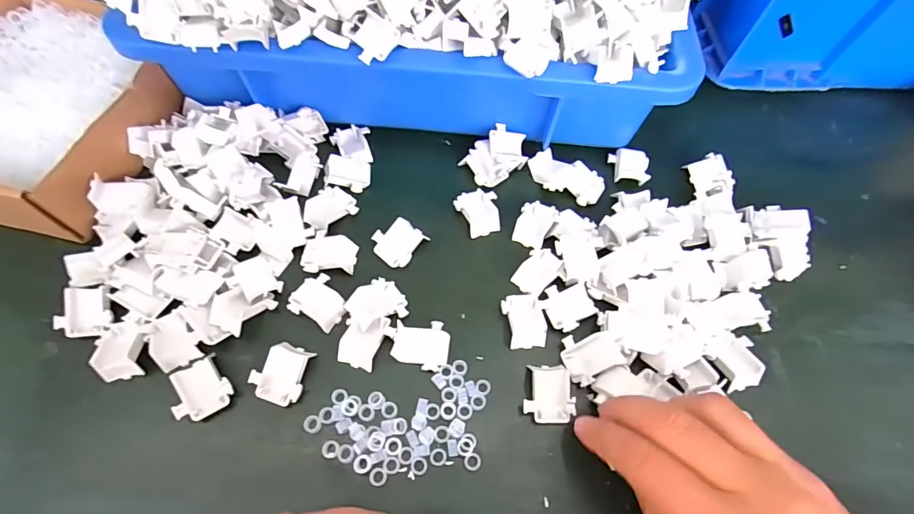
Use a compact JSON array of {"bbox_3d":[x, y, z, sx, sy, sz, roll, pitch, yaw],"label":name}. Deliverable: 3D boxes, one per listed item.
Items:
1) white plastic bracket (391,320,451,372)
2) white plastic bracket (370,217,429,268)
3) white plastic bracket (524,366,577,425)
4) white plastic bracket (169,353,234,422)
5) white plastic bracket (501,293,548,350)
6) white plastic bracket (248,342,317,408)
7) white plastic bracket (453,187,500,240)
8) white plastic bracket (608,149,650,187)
[{"bbox_3d":[-0.021,0.052,0.267,0.032,0.007,0.029,10,63,2],"label":"white plastic bracket"},{"bbox_3d":[-0.039,-0.010,0.298,0.029,0.013,0.031,38,67,15],"label":"white plastic bracket"},{"bbox_3d":[0.053,0.079,0.255,0.028,0.013,0.030,3,63,-2],"label":"white plastic bracket"},{"bbox_3d":[-0.144,0.075,0.248,0.029,0.013,0.031,-39,71,-20],"label":"white plastic bracket"},{"bbox_3d":[0.043,0.040,0.279,0.027,0.006,0.034,-2,63,-5],"label":"white plastic bracket"},{"bbox_3d":[-0.100,0.066,0.255,0.029,0.013,0.033,18,63,6],"label":"white plastic bracket"},{"bbox_3d":[0.016,-0.031,0.315,0.029,0.009,0.032,-15,65,-11],"label":"white plastic bracket"},{"bbox_3d":[0.130,-0.069,0.336,0.029,0.008,0.027,11,63,2],"label":"white plastic bracket"}]

